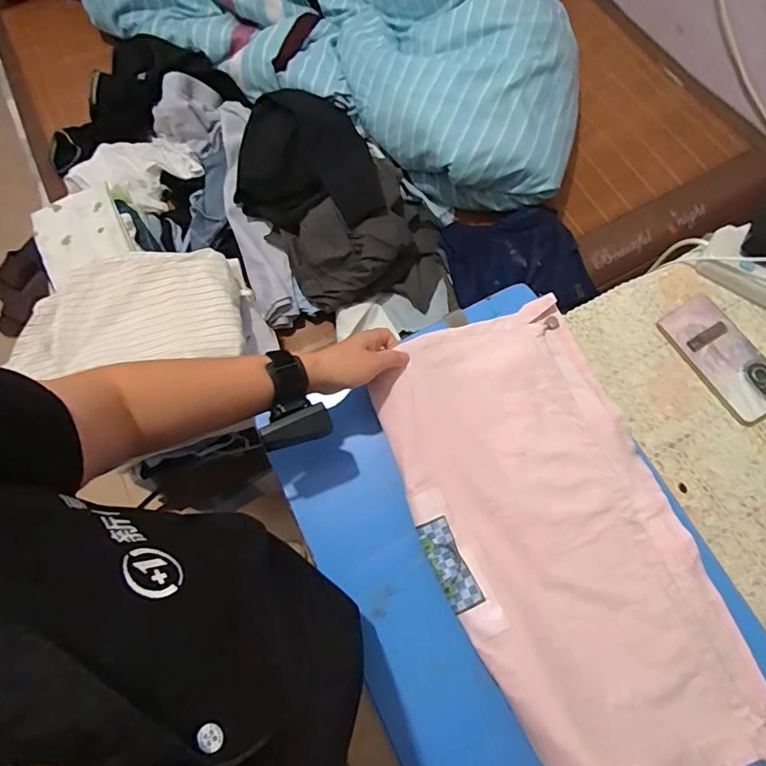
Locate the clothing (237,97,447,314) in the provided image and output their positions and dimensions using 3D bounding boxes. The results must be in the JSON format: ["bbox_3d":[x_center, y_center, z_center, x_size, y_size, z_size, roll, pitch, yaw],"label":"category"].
[{"bbox_3d":[-0.111,-0.377,0.989,0.299,0.159,0.516,-36,75,-9],"label":"clothing"}]

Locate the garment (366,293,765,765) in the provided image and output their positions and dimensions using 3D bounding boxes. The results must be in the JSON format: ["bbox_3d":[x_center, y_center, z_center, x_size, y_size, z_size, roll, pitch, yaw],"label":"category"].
[{"bbox_3d":[0.190,0.153,0.501,0.279,0.075,0.509,-23,74,-5],"label":"garment"}]

